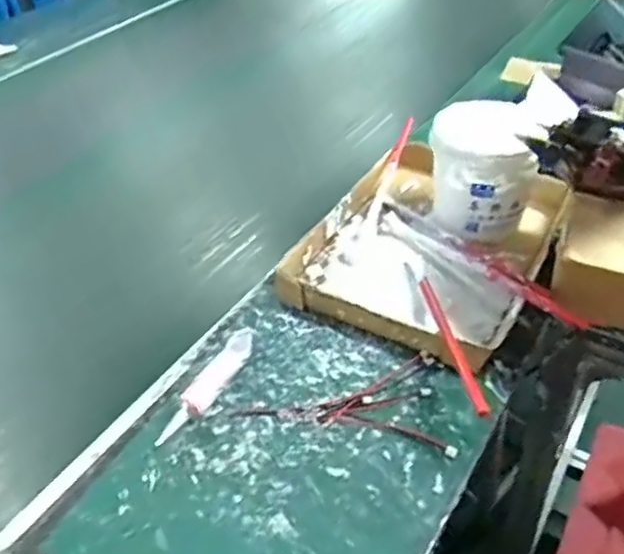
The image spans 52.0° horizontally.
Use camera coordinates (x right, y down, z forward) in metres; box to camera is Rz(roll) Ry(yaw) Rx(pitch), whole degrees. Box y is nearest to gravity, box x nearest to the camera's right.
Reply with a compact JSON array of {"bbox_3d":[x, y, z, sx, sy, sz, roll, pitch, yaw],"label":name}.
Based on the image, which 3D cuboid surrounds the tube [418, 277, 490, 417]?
[{"bbox_3d":[0.121,0.053,0.565,0.010,0.012,0.214,-6,27,-1],"label":"tube"}]

